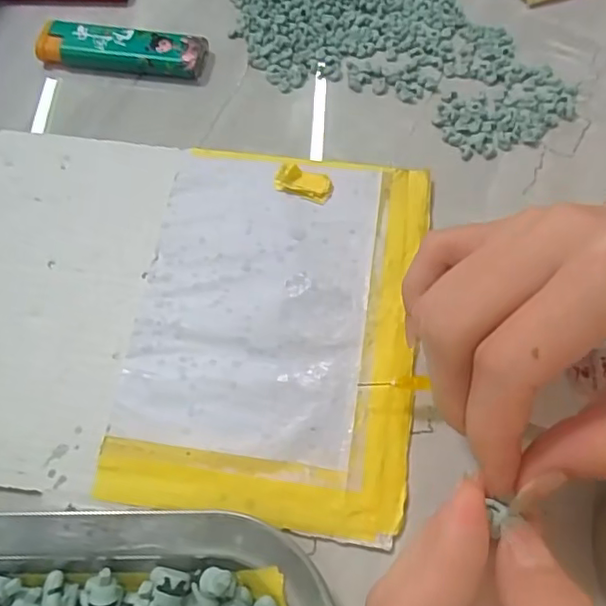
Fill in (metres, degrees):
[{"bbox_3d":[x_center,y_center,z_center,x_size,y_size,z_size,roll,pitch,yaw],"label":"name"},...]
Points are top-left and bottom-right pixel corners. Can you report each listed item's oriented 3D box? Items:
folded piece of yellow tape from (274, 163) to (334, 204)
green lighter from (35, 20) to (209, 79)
[{"bbox_3d":[0.001,-0.052,0.255,0.024,0.008,0.012,15,66,7],"label":"folded piece of yellow tape"},{"bbox_3d":[-0.089,-0.124,0.294,0.083,0.011,0.022,10,66,5],"label":"green lighter"}]

